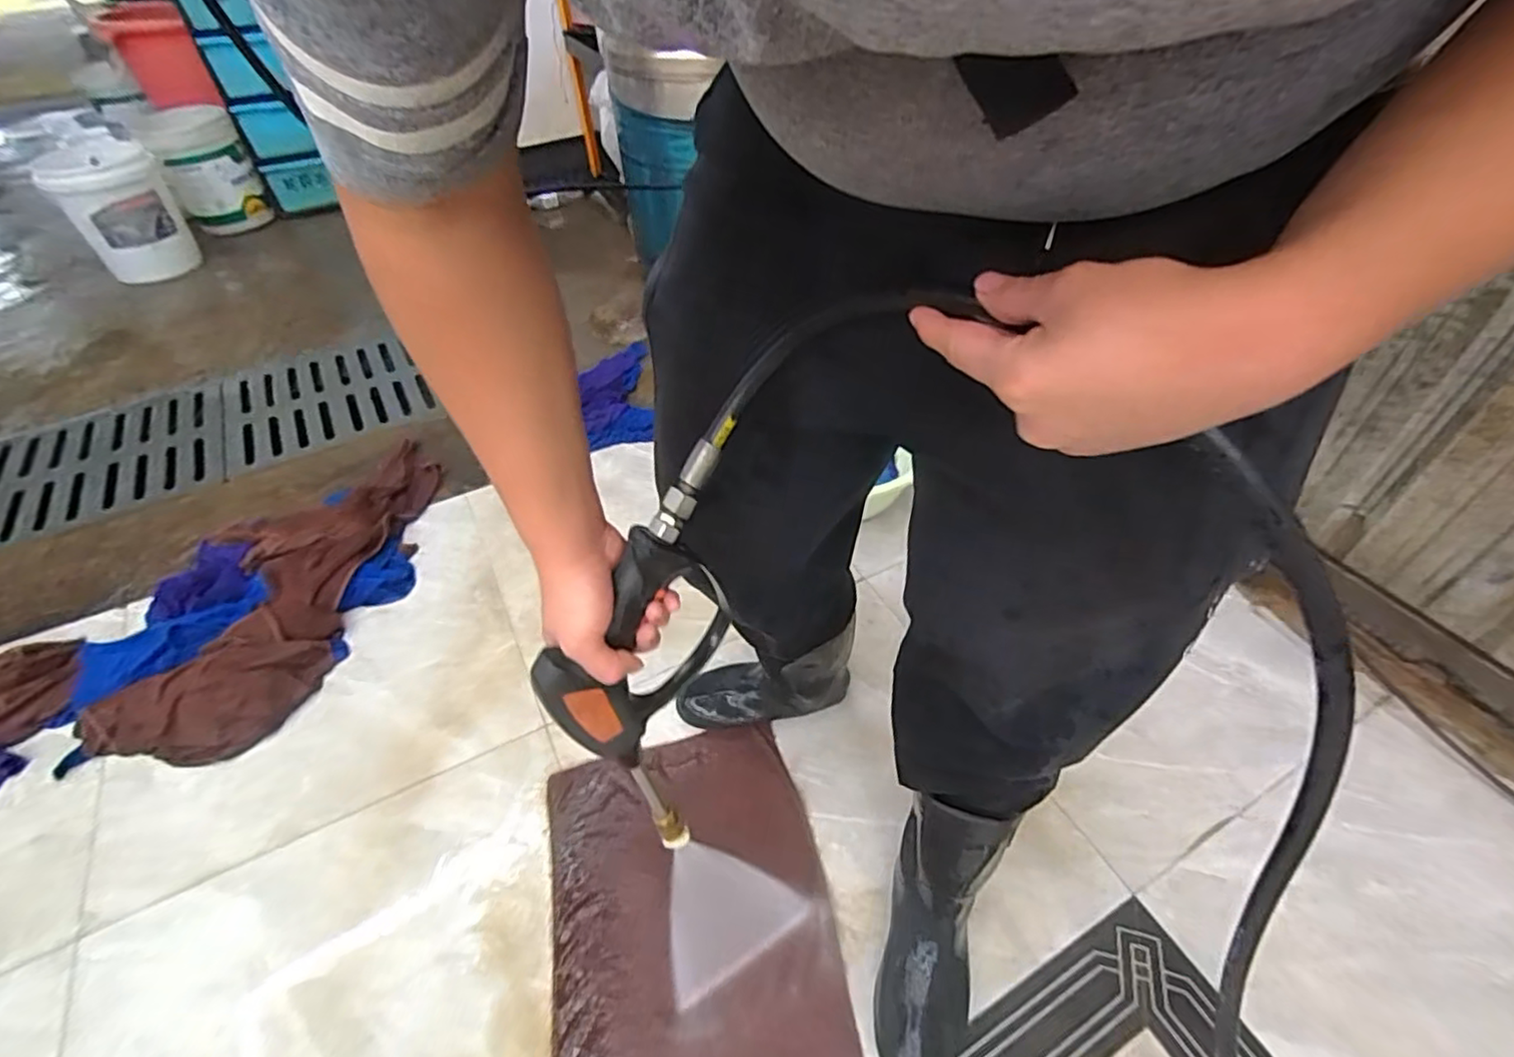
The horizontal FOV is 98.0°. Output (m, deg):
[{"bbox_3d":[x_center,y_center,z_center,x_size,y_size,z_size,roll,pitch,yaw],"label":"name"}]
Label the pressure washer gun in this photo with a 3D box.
[{"bbox_3d":[-0.098,0.118,0.526,0.081,0.387,0.137,21,24,23],"label":"pressure washer gun"}]

